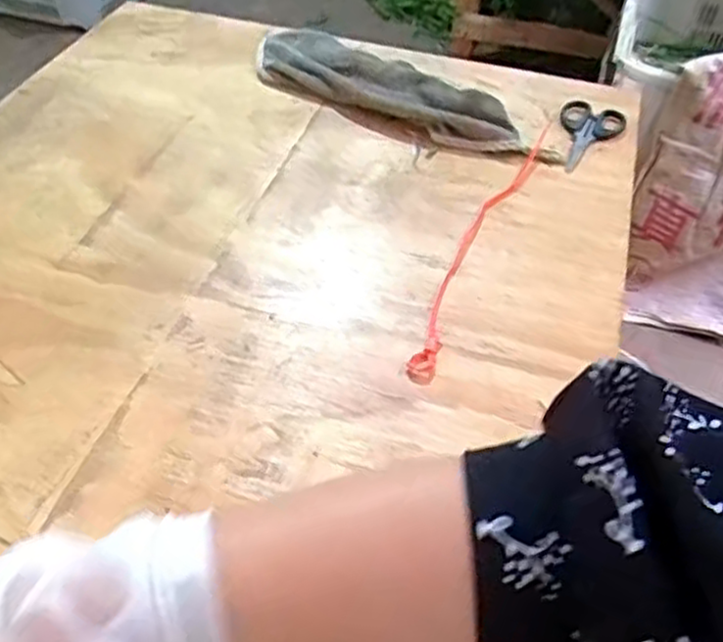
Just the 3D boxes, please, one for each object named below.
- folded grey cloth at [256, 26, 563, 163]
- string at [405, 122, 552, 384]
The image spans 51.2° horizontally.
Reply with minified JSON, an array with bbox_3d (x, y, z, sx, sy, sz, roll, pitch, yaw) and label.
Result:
[{"bbox_3d":[0.027,-0.227,0.739,0.342,0.033,0.111,31,52,25],"label":"folded grey cloth"},{"bbox_3d":[0.100,-0.073,0.612,0.026,0.010,0.334,19,48,15],"label":"string"}]

